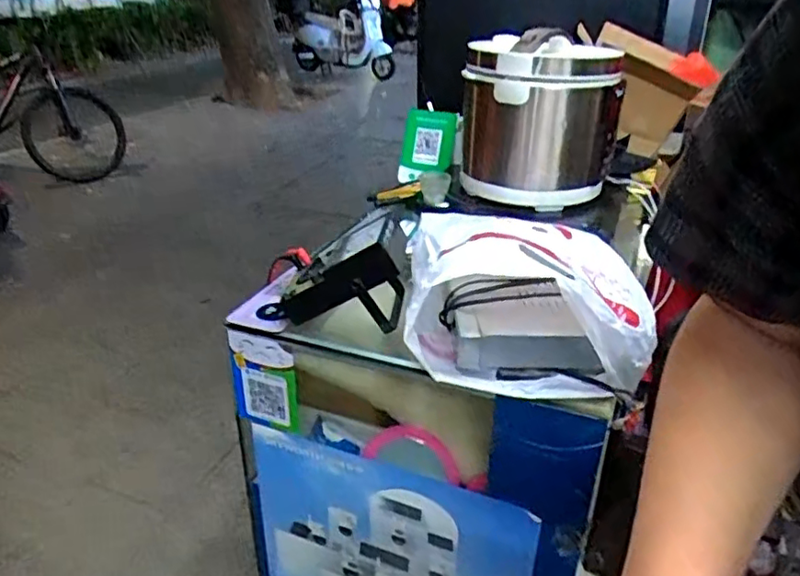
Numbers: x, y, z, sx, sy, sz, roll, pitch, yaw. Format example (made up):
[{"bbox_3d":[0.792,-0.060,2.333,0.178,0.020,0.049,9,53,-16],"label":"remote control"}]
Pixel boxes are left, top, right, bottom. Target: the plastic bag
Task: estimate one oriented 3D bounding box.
[{"bbox_3d":[0.157,-0.003,0.740,0.274,0.157,0.249,4,28,4],"label":"plastic bag"}]

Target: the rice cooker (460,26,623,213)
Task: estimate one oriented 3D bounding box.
[{"bbox_3d":[0.246,-0.314,1.107,0.264,0.252,0.266,4,28,2],"label":"rice cooker"}]

